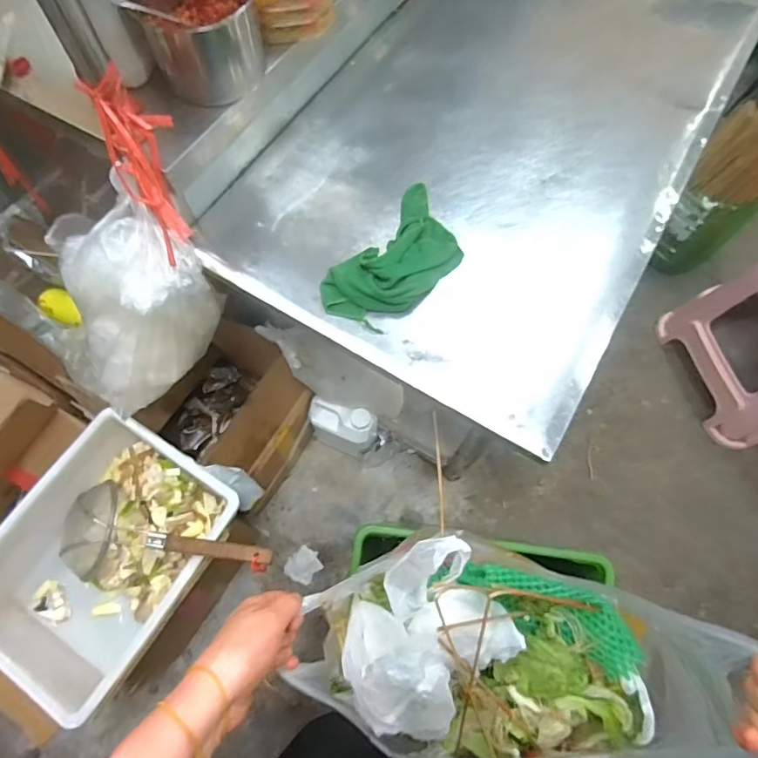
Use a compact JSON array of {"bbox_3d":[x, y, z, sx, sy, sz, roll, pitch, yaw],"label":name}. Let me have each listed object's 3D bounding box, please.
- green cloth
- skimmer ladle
[{"bbox_3d":[0.032,-0.172,0.696,0.128,0.042,0.243,35,71,10],"label":"green cloth"},{"bbox_3d":[-0.367,0.266,0.847,0.395,0.083,0.156,-2,68,16],"label":"skimmer ladle"}]

